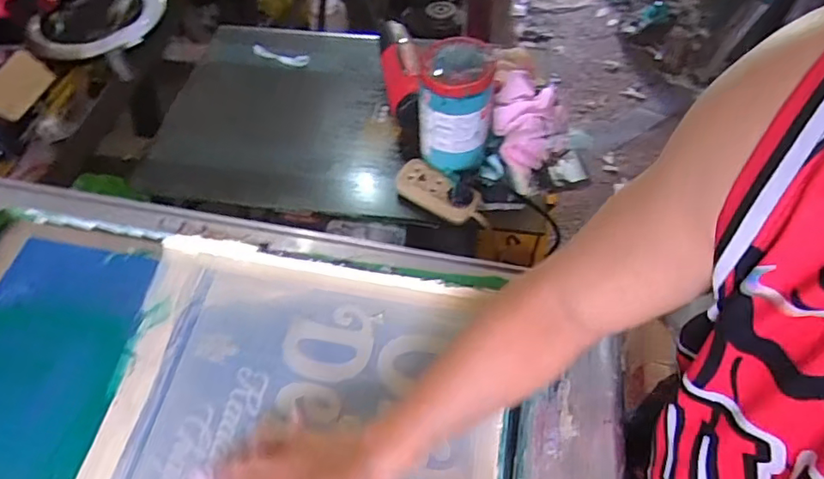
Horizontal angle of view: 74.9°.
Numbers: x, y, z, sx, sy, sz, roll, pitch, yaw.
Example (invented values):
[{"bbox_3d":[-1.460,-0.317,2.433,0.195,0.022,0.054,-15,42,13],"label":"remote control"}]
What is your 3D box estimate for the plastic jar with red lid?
[{"bbox_3d":[0.055,-0.181,0.724,0.091,0.152,0.100,-1,55,1],"label":"plastic jar with red lid"}]

